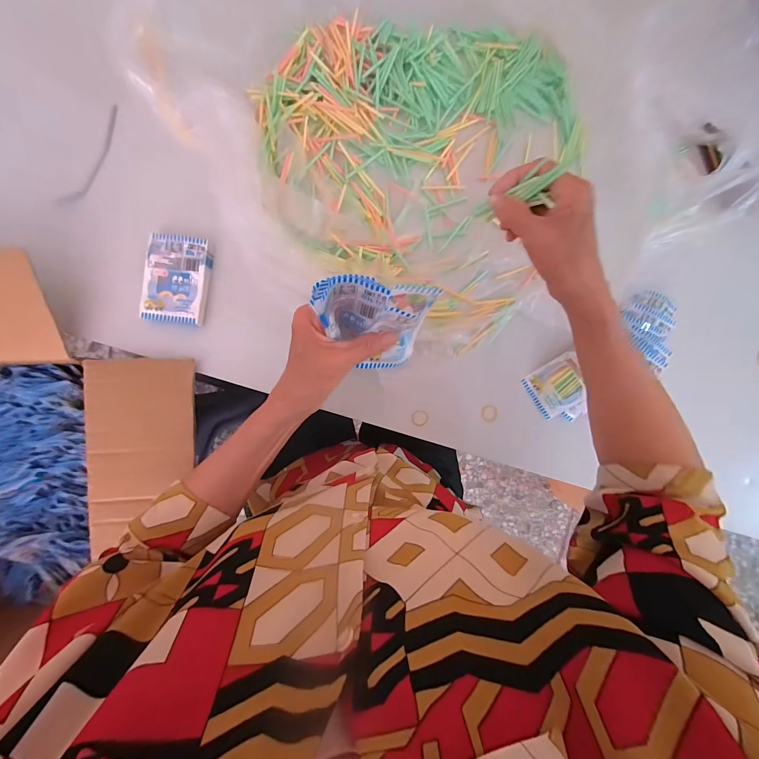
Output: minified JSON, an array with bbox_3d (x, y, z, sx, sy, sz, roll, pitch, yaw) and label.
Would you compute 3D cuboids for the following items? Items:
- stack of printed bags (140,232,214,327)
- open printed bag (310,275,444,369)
[{"bbox_3d":[-0.241,-0.119,0.398,0.068,0.017,0.101,6,89,-6],"label":"stack of printed bags"},{"bbox_3d":[-0.007,-0.049,0.286,0.094,0.095,0.045,10,63,-4],"label":"open printed bag"}]

